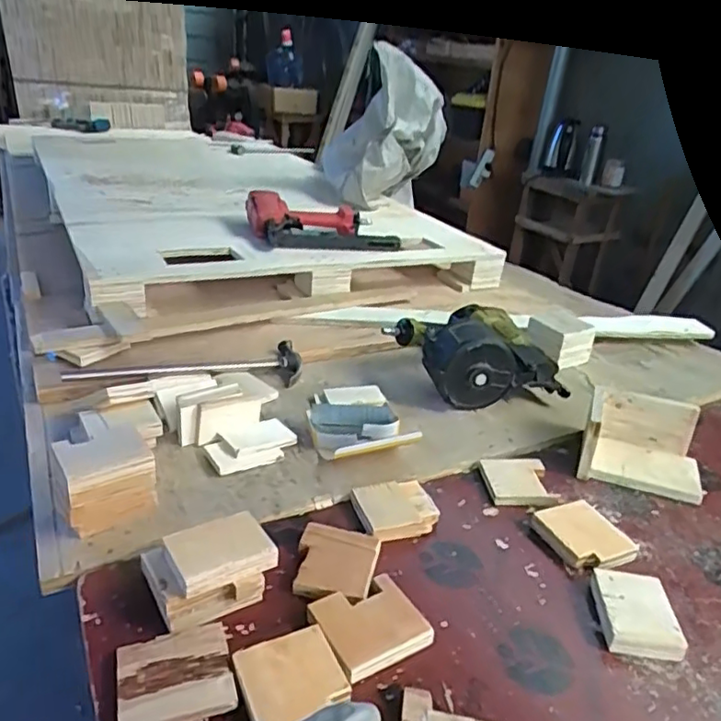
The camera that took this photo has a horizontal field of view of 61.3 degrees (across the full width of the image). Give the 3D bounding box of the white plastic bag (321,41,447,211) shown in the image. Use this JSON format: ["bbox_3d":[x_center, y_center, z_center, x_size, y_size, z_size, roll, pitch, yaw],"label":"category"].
[{"bbox_3d":[0.067,-0.695,1.806,0.262,0.409,0.347,24,33,28],"label":"white plastic bag"}]

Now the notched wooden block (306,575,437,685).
[{"bbox_3d":[0.008,0.249,0.571,0.092,0.021,0.082,-13,29,-30],"label":"notched wooden block"}]

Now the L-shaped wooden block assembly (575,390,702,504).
[{"bbox_3d":[0.388,0.112,0.845,0.160,0.089,0.122,10,26,14],"label":"L-shaped wooden block assembly"}]

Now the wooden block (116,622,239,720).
[{"bbox_3d":[-0.156,0.265,0.510,0.090,0.015,0.084,-7,27,-22],"label":"wooden block"}]

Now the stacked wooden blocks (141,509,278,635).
[{"bbox_3d":[-0.146,0.201,0.586,0.112,0.061,0.080,-13,30,-31],"label":"stacked wooden blocks"}]

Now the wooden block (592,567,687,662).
[{"bbox_3d":[0.273,0.252,0.607,0.067,0.030,0.088,5,25,4],"label":"wooden block"}]

